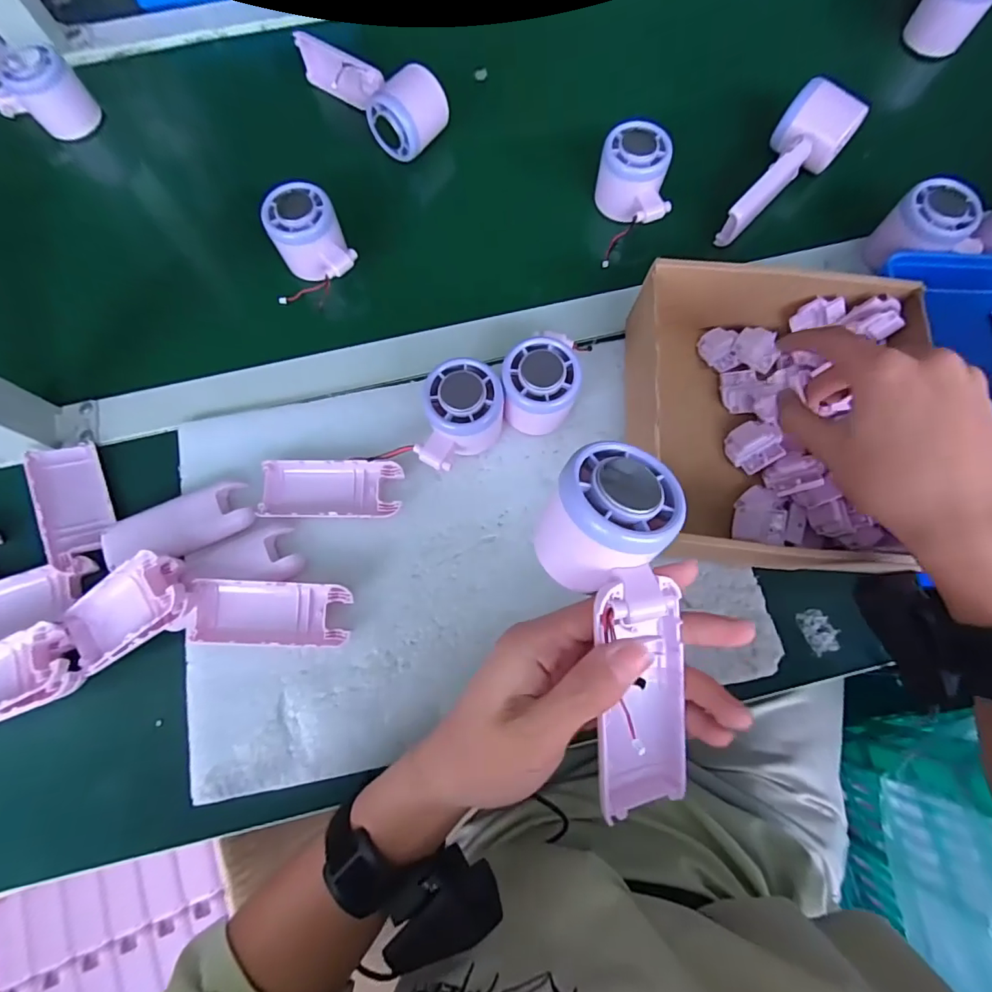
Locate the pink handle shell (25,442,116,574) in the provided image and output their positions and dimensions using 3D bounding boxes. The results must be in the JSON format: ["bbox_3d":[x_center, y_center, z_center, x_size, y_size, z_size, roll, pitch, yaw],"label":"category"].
[{"bbox_3d":[-0.315,0.007,0.375,0.039,0.025,0.099,-27,76,-6],"label":"pink handle shell"}]

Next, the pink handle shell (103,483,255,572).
[{"bbox_3d":[-0.230,0.024,0.360,0.102,0.016,0.047,-25,76,-5],"label":"pink handle shell"}]

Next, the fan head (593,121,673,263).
[{"bbox_3d":[0.120,-0.268,0.436,0.057,0.057,0.076,-8,75,-1],"label":"fan head"}]

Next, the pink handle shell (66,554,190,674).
[{"bbox_3d":[-0.242,0.076,0.338,0.102,0.032,0.043,-33,75,17],"label":"pink handle shell"}]

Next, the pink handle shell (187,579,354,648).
[{"bbox_3d":[-0.154,0.082,0.347,0.103,0.024,0.042,2,75,2],"label":"pink handle shell"}]

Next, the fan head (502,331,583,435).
[{"bbox_3d":[0.032,-0.077,0.373,0.052,0.057,0.064,-5,75,0],"label":"fan head"}]

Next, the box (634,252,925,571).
[{"bbox_3d":[0.194,-0.065,0.366,0.192,0.061,0.215,6,75,3],"label":"box"}]

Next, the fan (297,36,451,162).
[{"bbox_3d":[-0.115,-0.386,0.471,0.062,0.044,0.159,-42,78,-9],"label":"fan"}]

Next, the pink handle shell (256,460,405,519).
[{"bbox_3d":[-0.122,-0.005,0.372,0.101,0.011,0.043,0,75,1],"label":"pink handle shell"}]

